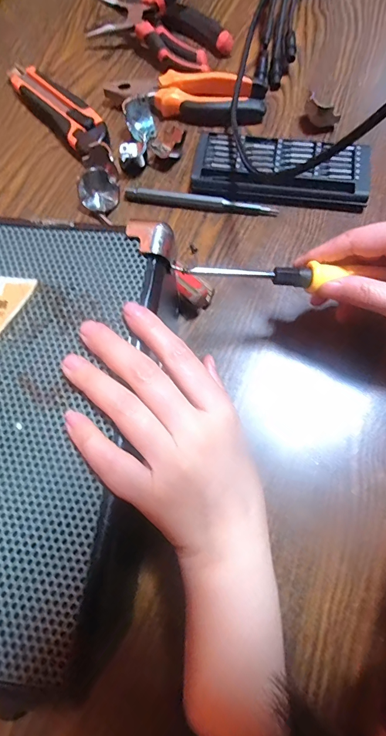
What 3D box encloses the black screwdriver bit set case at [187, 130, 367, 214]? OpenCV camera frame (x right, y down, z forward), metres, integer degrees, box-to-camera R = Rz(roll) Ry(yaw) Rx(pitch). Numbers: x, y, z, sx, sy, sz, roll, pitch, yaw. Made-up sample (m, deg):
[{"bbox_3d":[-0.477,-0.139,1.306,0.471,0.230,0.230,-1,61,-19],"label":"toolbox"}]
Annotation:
[{"bbox_3d":[0.079,-0.180,0.339,0.155,0.016,0.069,10,73,5],"label":"black screwdriver bit set case"}]

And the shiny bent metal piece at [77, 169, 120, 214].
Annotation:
[{"bbox_3d":[-0.086,-0.159,0.334,0.034,0.024,0.029,-19,73,-4],"label":"shiny bent metal piece"}]

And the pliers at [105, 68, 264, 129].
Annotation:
[{"bbox_3d":[-0.007,-0.273,0.373,0.155,0.020,0.061,14,73,7],"label":"pliers"}]

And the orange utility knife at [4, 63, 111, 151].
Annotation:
[{"bbox_3d":[-0.135,-0.264,0.374,0.039,0.024,0.167,-39,75,-10],"label":"orange utility knife"}]

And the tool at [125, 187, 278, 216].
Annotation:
[{"bbox_3d":[0.007,-0.151,0.334,0.136,0.012,0.011,7,73,4],"label":"tool"}]

